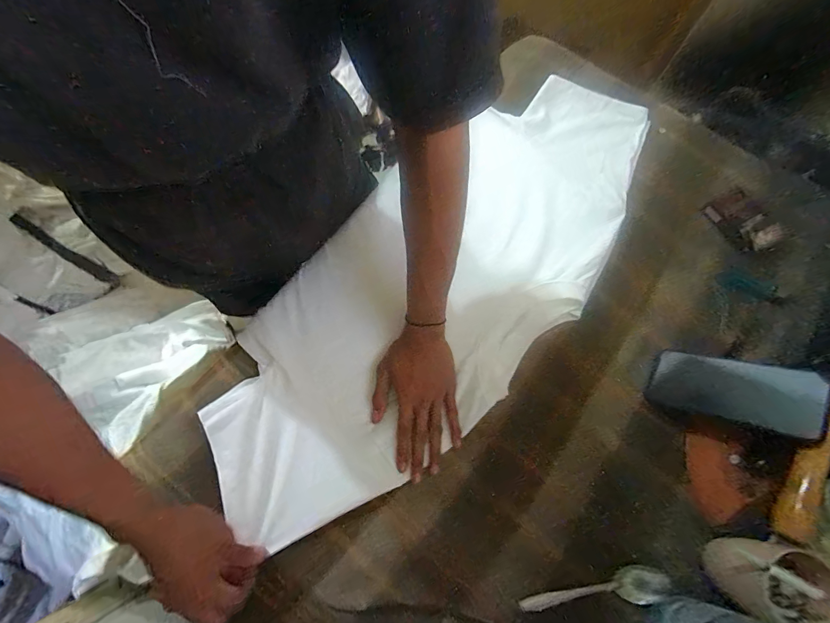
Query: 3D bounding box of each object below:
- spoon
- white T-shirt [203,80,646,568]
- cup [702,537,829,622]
[{"bbox_3d":[0.208,0.330,0.425,0.164,0.028,0.036,-14,72,-5],"label":"spoon"},{"bbox_3d":[0.059,-0.068,0.551,0.831,0.033,0.334,-43,76,-13],"label":"white T-shirt"},{"bbox_3d":[0.369,0.282,0.388,0.068,0.096,0.072,0,71,0],"label":"cup"}]

